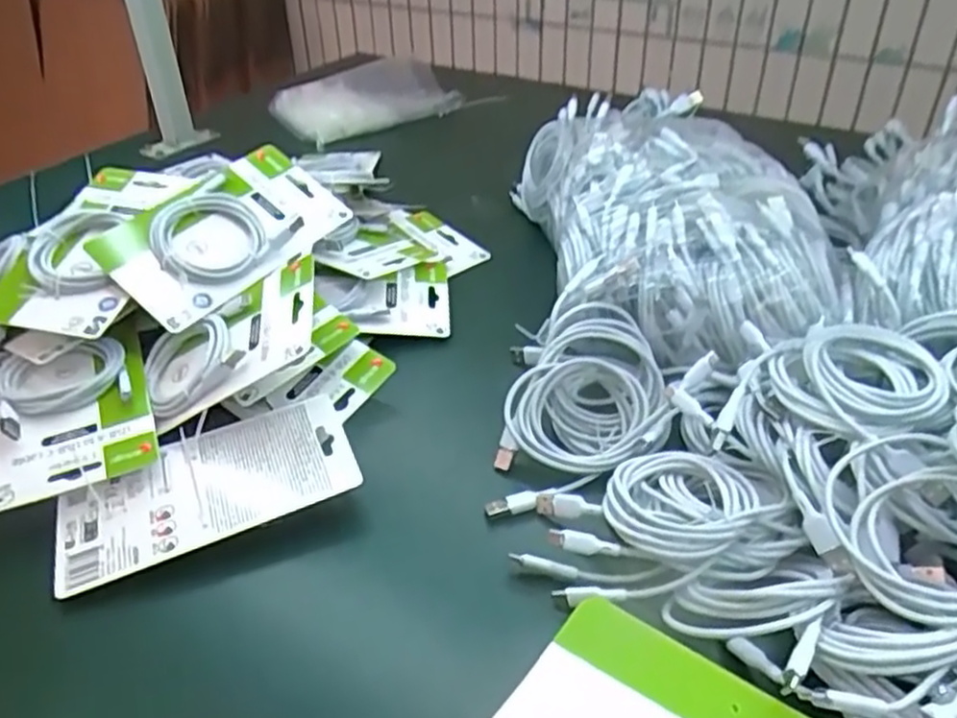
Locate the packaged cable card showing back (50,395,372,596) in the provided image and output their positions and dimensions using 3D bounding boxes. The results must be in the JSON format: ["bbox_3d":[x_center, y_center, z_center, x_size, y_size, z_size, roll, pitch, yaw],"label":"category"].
[{"bbox_3d":[-0.177,0.083,0.495,0.185,0.018,0.101,-15,39,-16],"label":"packaged cable card showing back"}]

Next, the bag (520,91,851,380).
[{"bbox_3d":[0.153,-0.123,0.658,0.200,0.118,0.371,-3,37,-1],"label":"bag"}]

